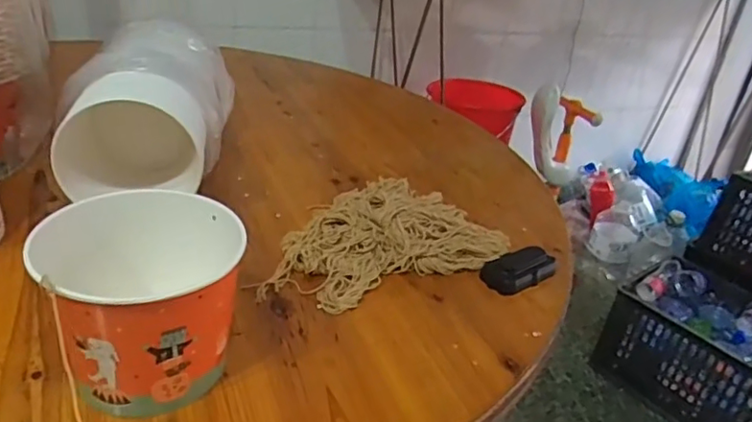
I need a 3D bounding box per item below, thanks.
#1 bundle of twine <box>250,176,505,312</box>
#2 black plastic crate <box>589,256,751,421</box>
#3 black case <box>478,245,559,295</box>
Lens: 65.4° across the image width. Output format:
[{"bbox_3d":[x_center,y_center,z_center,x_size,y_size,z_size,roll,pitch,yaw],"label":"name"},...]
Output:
[{"bbox_3d":[-0.008,0.012,0.753,0.330,0.062,0.231,-10,33,-30],"label":"bundle of twine"},{"bbox_3d":[0.928,0.382,1.616,0.348,0.325,0.484,-18,38,-39],"label":"black plastic crate"},{"bbox_3d":[0.180,0.068,0.731,0.105,0.029,0.055,-18,38,-39],"label":"black case"}]

